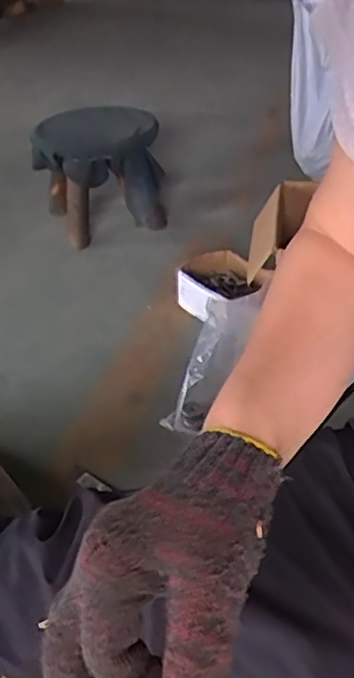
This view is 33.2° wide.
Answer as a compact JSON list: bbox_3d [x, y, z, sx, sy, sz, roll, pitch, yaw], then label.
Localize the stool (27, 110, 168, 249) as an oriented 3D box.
[{"bbox_3d":[-0.173,-0.371,1.320,0.268,0.237,0.269,-7,38,-5],"label":"stool"}]

